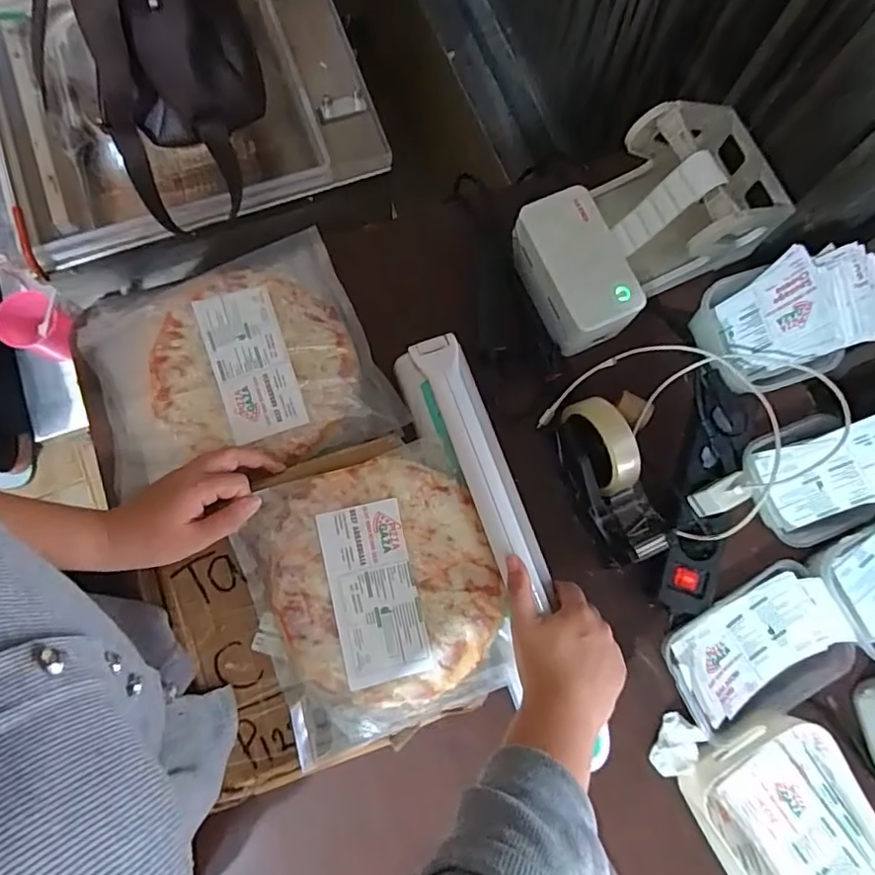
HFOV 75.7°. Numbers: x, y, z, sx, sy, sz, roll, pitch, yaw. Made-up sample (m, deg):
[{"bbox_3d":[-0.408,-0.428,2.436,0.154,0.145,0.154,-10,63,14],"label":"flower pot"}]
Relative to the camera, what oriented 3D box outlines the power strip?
[{"bbox_3d":[0.270,0.056,0.572,0.065,0.038,0.238,18,79,3],"label":"power strip"}]

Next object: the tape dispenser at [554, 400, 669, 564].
[{"bbox_3d":[0.166,0.044,0.558,0.060,0.077,0.155,-18,80,-4],"label":"tape dispenser"}]

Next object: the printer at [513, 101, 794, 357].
[{"bbox_3d":[0.221,-0.227,0.576,0.274,0.122,0.146,-31,81,-6],"label":"printer"}]

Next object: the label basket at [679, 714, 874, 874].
[{"bbox_3d":[0.340,0.368,0.522,0.147,0.060,0.212,-29,81,-6],"label":"label basket"}]

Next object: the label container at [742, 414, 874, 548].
[{"bbox_3d":[0.400,0.034,0.552,0.139,0.099,0.115,-16,80,-4],"label":"label container"}]

